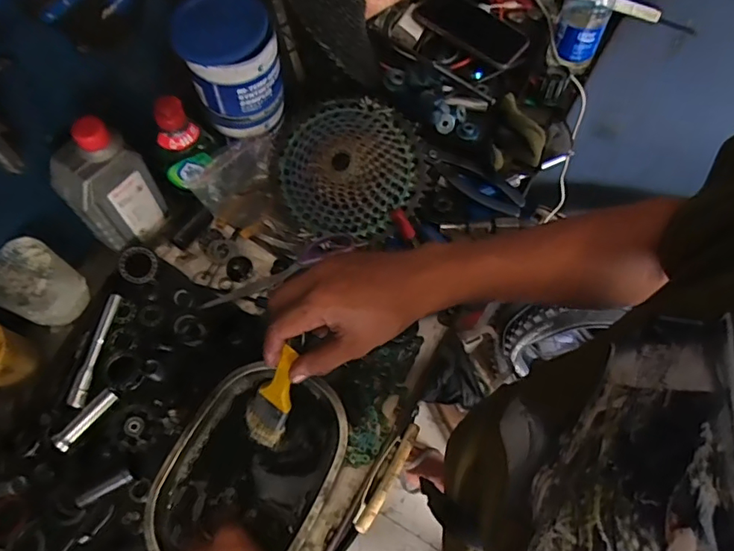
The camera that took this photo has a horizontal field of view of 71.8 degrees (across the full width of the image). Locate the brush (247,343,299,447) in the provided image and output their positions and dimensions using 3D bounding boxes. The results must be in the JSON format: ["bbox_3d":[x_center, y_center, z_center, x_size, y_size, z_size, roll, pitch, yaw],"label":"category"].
[{"bbox_3d":[-0.086,0.111,0.471,0.041,0.141,0.014,36,41,14],"label":"brush"}]

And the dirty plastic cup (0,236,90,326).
[{"bbox_3d":[-0.350,0.011,0.541,0.056,0.093,0.069,25,68,10],"label":"dirty plastic cup"}]

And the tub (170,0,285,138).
[{"bbox_3d":[-0.149,-0.233,0.575,0.099,0.132,0.087,-16,67,-8],"label":"tub"}]

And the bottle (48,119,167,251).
[{"bbox_3d":[-0.272,-0.091,0.537,0.082,0.154,0.044,-39,72,-16],"label":"bottle"}]

